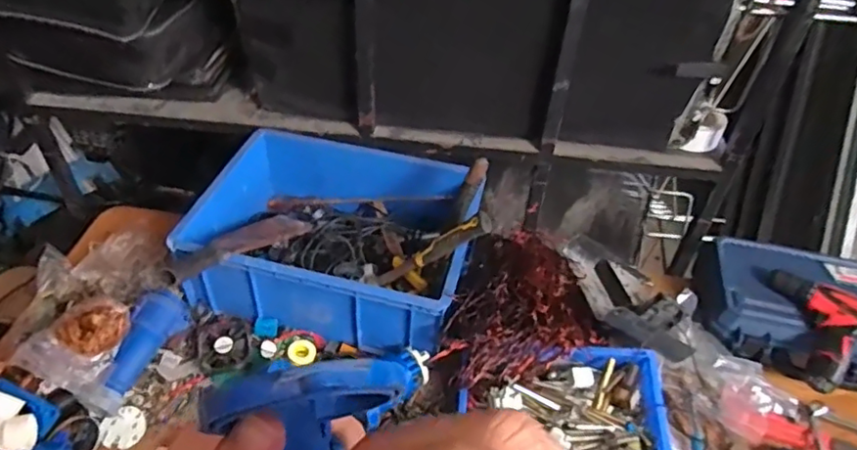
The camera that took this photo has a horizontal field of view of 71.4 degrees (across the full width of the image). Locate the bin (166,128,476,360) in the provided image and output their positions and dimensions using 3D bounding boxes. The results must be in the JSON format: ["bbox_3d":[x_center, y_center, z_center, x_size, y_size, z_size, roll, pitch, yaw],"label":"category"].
[{"bbox_3d":[-0.166,0.013,1.125,0.482,0.165,0.447,9,43,4],"label":"bin"}]

